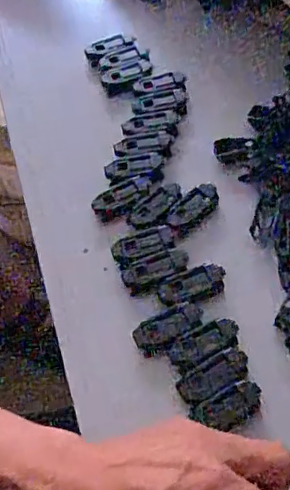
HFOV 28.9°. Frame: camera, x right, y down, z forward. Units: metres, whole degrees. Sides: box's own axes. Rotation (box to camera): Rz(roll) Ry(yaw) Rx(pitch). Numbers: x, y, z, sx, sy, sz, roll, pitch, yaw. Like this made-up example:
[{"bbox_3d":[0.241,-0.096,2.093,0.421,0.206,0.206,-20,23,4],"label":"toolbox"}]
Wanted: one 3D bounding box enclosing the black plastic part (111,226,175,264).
[{"bbox_3d":[-0.001,0.000,0.430,0.047,0.004,0.022,-16,59,-7],"label":"black plastic part"}]

